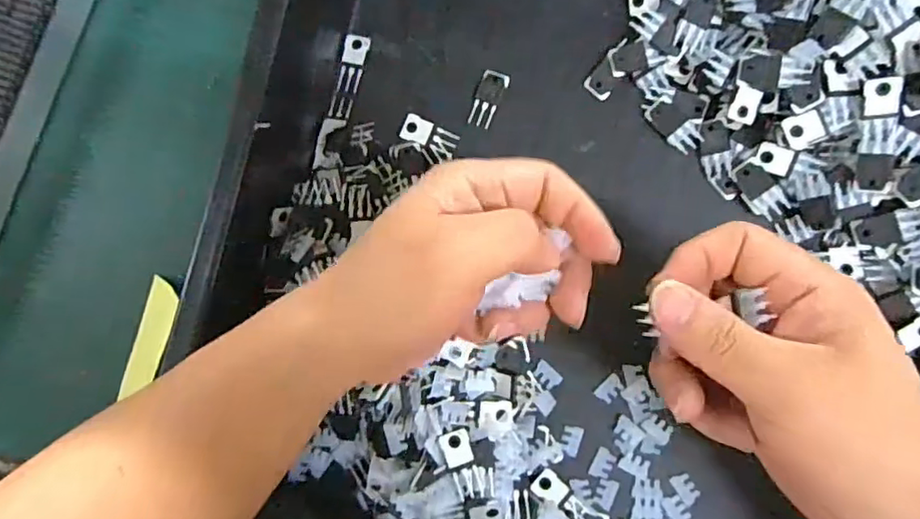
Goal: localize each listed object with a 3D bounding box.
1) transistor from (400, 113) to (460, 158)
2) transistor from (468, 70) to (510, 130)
[{"bbox_3d":[-0.019,-0.073,0.359,0.034,0.004,0.016,28,90,9],"label":"transistor"},{"bbox_3d":[0.016,-0.096,0.357,0.016,0.004,0.034,24,90,9],"label":"transistor"}]

